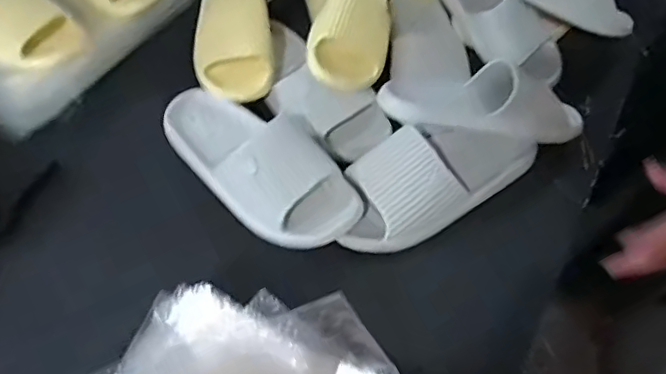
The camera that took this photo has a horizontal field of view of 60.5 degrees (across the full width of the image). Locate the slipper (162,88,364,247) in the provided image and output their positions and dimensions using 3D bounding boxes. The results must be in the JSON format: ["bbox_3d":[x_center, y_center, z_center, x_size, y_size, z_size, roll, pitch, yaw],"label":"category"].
[{"bbox_3d":[-0.091,-0.039,0.667,0.120,0.060,0.275,-37,65,-22],"label":"slipper"}]

